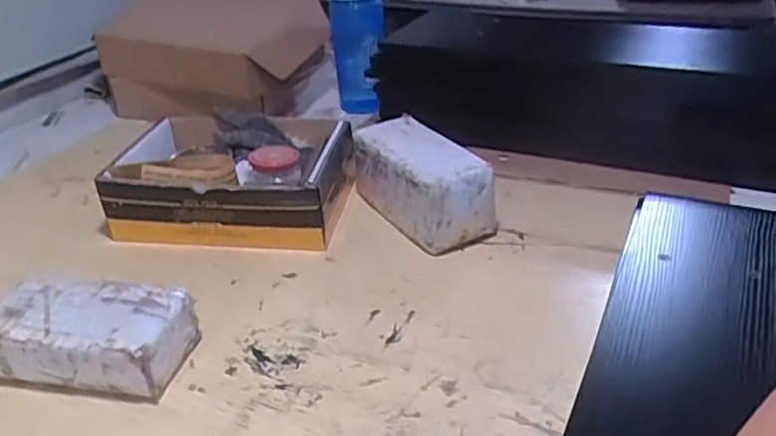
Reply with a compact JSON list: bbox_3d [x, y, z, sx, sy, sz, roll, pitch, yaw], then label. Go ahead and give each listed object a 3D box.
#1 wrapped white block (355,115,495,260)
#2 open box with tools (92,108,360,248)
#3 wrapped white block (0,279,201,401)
[{"bbox_3d":[0.045,-0.052,0.902,0.108,0.103,0.239,-17,32,-21],"label":"wrapped white block"},{"bbox_3d":[-0.227,-0.068,0.948,0.319,0.109,0.262,0,30,8],"label":"open box with tools"},{"bbox_3d":[-0.317,0.121,0.684,0.215,0.068,0.112,2,30,11],"label":"wrapped white block"}]

